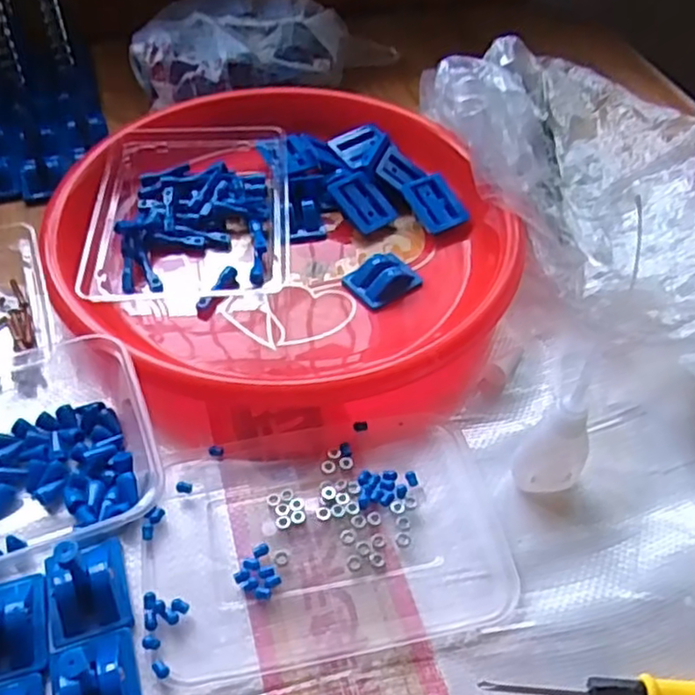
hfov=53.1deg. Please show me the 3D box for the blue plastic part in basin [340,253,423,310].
[{"bbox_3d":[0.022,-0.045,0.447,0.042,0.017,0.030,-28,55,-25],"label":"blue plastic part in basin"}]

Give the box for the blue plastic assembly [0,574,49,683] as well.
[{"bbox_3d":[-0.147,0.109,0.286,0.033,0.041,0.043,-9,49,-12],"label":"blue plastic assembly"}]

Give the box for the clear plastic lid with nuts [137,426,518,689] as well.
[{"bbox_3d":[-0.010,0.090,0.337,0.164,0.007,0.110,-8,49,-10],"label":"clear plastic lid with nuts"}]

